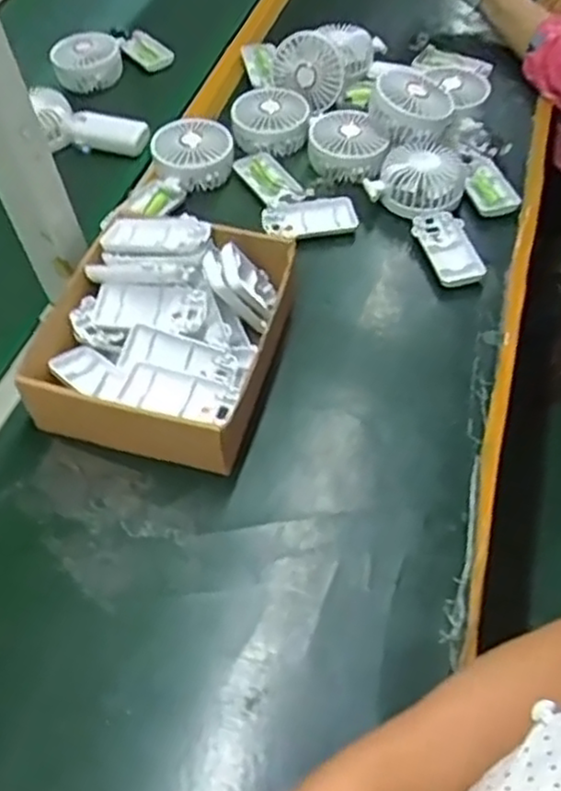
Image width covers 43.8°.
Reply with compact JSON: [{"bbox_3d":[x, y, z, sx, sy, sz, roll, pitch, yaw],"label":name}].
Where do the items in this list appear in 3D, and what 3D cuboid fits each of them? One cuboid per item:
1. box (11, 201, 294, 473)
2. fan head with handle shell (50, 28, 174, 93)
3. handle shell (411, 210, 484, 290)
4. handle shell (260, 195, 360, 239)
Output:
[{"bbox_3d":[-0.099,-0.057,0.600,0.187,0.077,0.213,10,56,8],"label":"box"},{"bbox_3d":[-0.226,-0.450,0.928,0.146,0.043,0.089,-31,56,-17],"label":"fan head with handle shell"},{"bbox_3d":[0.167,-0.151,0.696,0.044,0.018,0.094,-17,53,-7],"label":"handle shell"},{"bbox_3d":[0.030,-0.188,0.734,0.096,0.013,0.051,-14,53,-5],"label":"handle shell"}]

